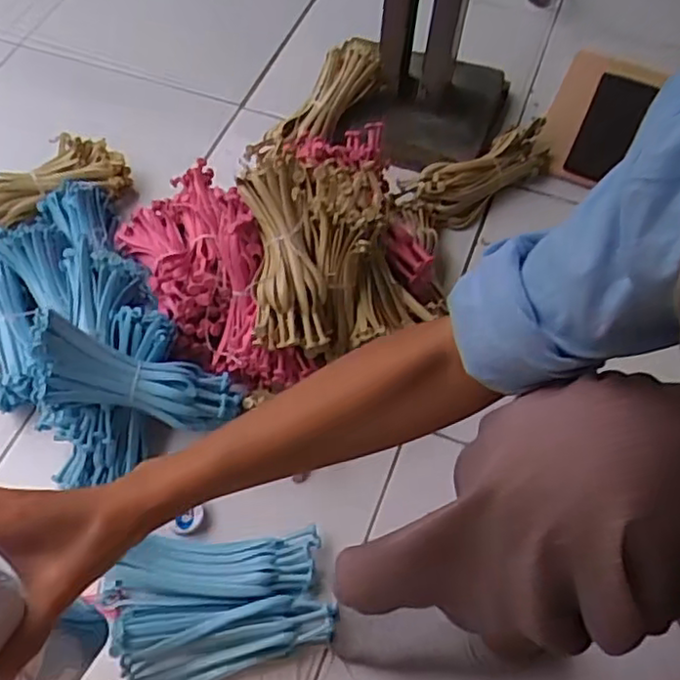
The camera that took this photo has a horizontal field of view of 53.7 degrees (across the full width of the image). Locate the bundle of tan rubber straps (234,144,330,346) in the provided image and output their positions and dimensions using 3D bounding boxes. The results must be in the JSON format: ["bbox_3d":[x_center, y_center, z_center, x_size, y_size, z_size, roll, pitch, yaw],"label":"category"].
[{"bbox_3d":[-0.058,-0.089,0.687,0.075,0.041,0.202,-7,80,-4],"label":"bundle of tan rubber straps"}]

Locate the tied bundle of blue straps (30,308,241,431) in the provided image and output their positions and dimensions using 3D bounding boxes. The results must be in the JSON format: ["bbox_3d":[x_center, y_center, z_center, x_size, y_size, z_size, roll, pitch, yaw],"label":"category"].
[{"bbox_3d":[-0.207,0.042,0.687,0.216,0.053,0.083,19,57,-25],"label":"tied bundle of blue straps"}]

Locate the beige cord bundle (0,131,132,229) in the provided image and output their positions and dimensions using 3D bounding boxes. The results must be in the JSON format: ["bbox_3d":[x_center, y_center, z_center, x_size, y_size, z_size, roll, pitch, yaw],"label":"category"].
[{"bbox_3d":[-0.397,-0.202,0.885,0.228,0.060,0.080,-23,63,-13],"label":"beige cord bundle"}]

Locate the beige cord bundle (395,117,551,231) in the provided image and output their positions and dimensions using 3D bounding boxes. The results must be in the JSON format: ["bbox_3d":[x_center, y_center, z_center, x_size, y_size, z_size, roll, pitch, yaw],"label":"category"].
[{"bbox_3d":[0.186,-0.223,0.905,0.236,0.051,0.081,-34,66,-18],"label":"beige cord bundle"}]

